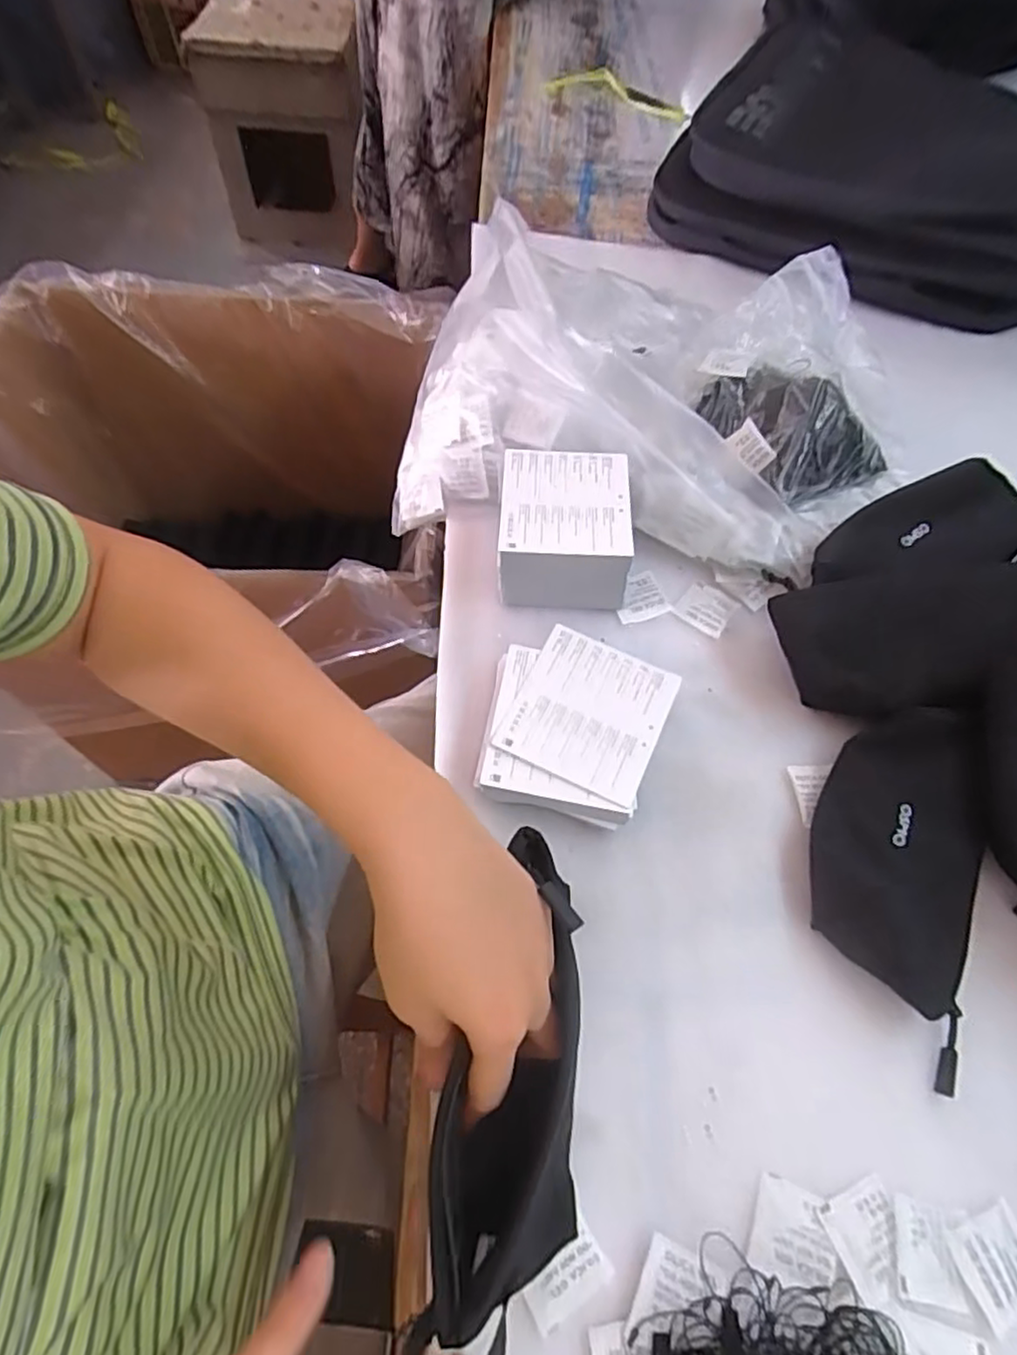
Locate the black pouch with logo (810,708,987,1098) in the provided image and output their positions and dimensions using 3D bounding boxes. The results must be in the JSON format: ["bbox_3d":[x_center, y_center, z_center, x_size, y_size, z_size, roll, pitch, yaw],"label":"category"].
[{"bbox_3d":[0.228,0.109,0.389,0.095,0.047,0.194,23,61,10],"label":"black pouch with logo"}]

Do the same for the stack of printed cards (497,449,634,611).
[{"bbox_3d":[0.039,-0.106,0.497,0.089,0.065,0.098,4,59,-1],"label":"stack of printed cards"}]

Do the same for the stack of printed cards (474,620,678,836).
[{"bbox_3d":[0.043,0.031,0.432,0.109,0.031,0.117,10,59,3],"label":"stack of printed cards"}]

